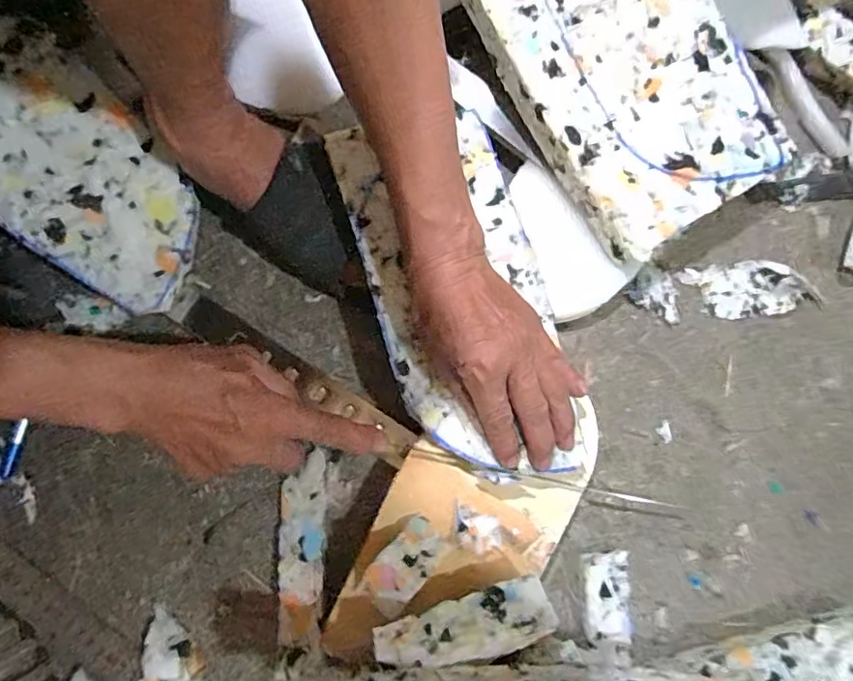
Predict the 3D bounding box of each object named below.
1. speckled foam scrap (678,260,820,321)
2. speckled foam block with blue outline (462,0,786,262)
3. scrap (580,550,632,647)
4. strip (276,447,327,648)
[{"bbox_3d":[0.273,-0.044,0.466,0.108,0.013,0.047,-5,76,-3],"label":"speckled foam scrap"},{"bbox_3d":[0.150,-0.220,0.423,0.167,0.032,0.271,-33,98,-5],"label":"speckled foam block with blue outline"},{"bbox_3d":[0.129,0.185,0.403,0.032,0.016,0.061,-2,76,-2],"label":"scrap"},{"bbox_3d":[-0.092,0.149,0.406,0.033,0.017,0.127,-2,76,-2],"label":"strip"}]

